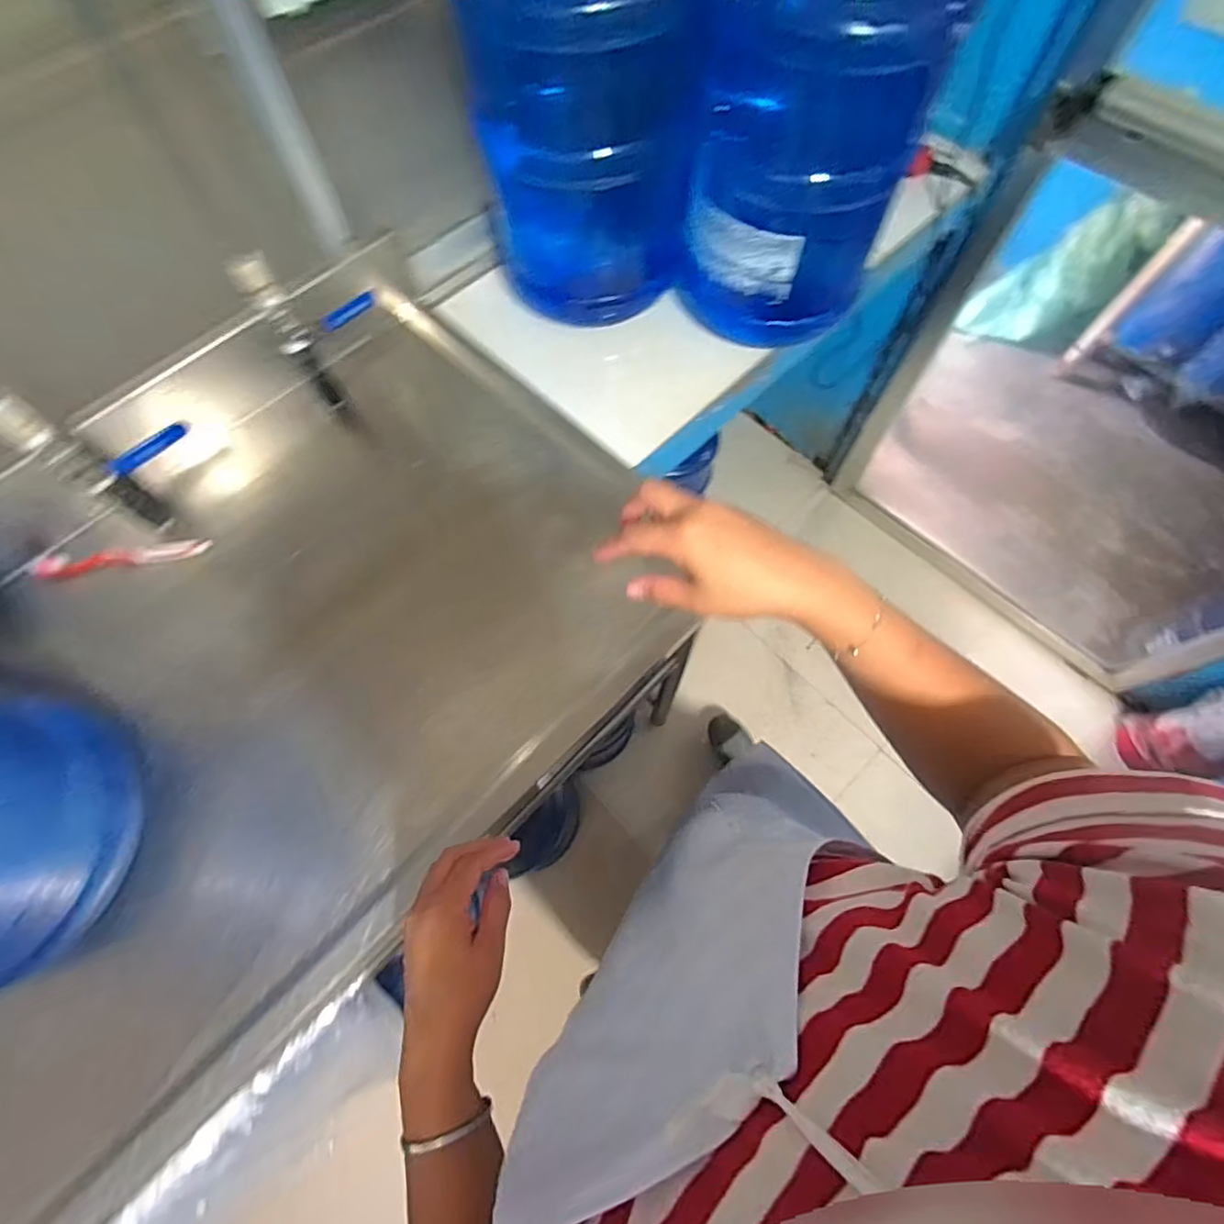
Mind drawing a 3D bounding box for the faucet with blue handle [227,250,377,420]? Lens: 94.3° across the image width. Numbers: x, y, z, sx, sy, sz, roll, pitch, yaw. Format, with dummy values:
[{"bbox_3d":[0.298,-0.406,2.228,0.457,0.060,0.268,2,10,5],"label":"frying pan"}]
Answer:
[{"bbox_3d":[-0.321,-0.314,0.660,0.114,0.222,0.056,-21,69,-7],"label":"faucet with blue handle"}]

